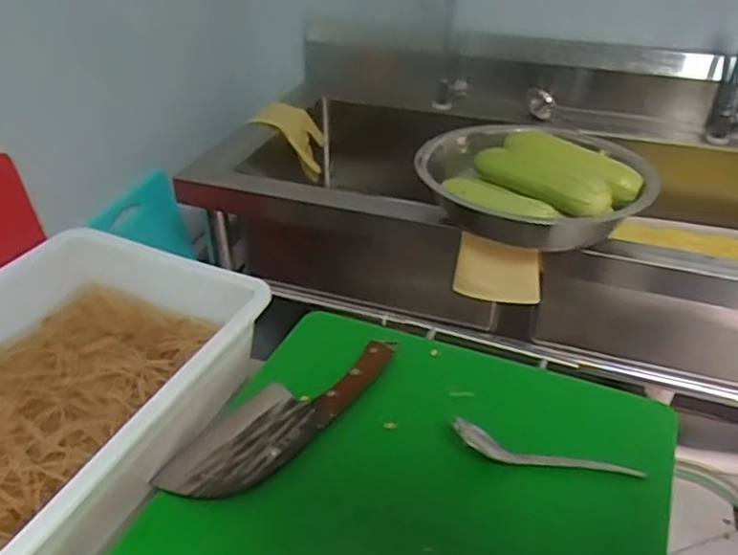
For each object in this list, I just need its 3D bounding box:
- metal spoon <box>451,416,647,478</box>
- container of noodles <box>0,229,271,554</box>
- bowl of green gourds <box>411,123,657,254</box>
[{"bbox_3d":[0.159,0.154,0.591,0.168,0.024,0.030,5,35,8],"label":"metal spoon"},{"bbox_3d":[-0.298,0.102,0.614,0.288,0.095,0.355,14,38,21],"label":"container of noodles"},{"bbox_3d":[0.242,-0.146,0.982,0.316,0.094,0.321,0,35,0],"label":"bowl of green gourds"}]

